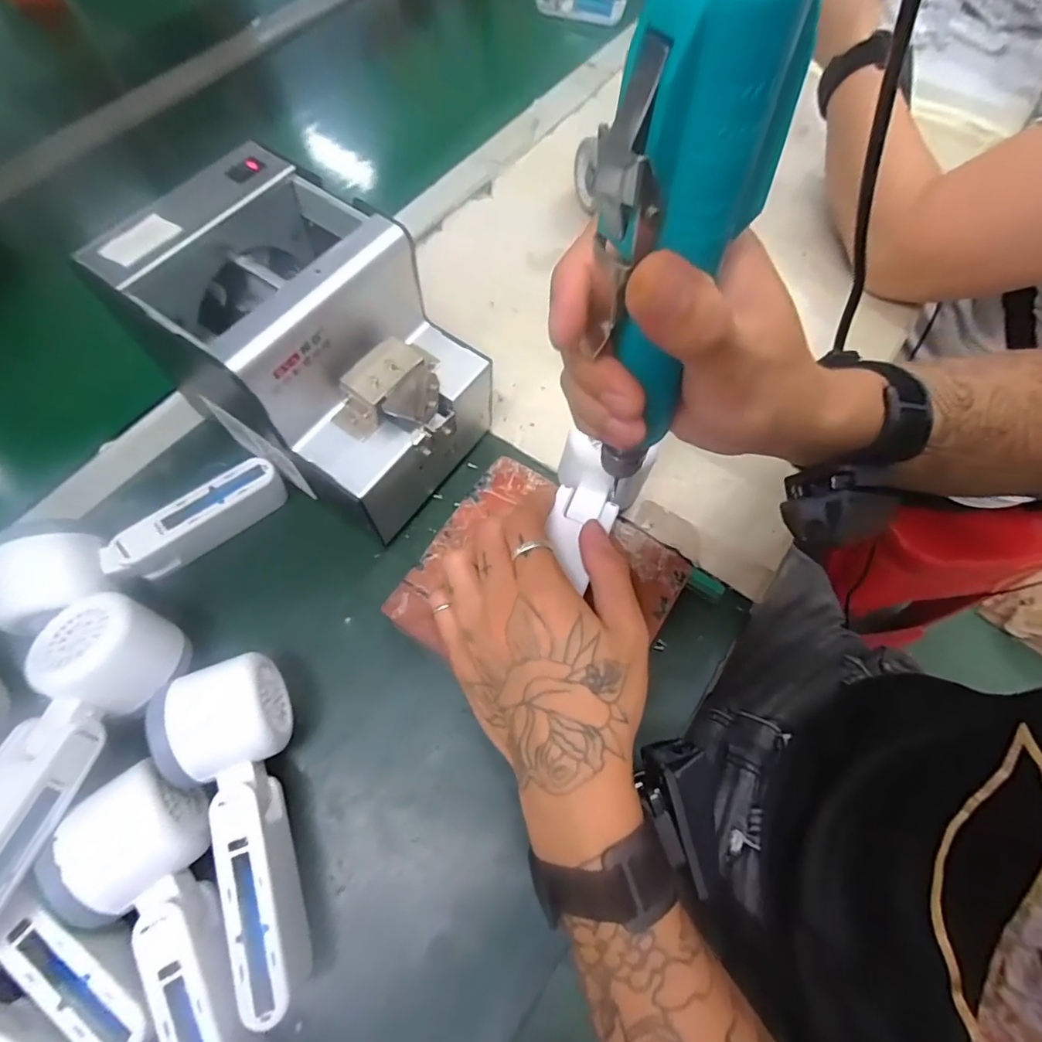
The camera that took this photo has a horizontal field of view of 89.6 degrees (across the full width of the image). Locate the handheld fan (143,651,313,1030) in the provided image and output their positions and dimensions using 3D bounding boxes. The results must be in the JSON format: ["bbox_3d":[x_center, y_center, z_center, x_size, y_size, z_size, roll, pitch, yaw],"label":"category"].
[{"bbox_3d":[-0.142,0.156,0.274,0.057,0.056,0.165,-23,69,-11],"label":"handheld fan"}]

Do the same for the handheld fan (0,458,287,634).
[{"bbox_3d":[-0.229,0.006,0.325,0.157,0.056,0.051,-33,71,-15],"label":"handheld fan"}]

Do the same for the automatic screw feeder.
[{"bbox_3d":[-0.120,-0.099,0.330,0.174,0.145,0.121,33,69,12],"label":"automatic screw feeder"}]

